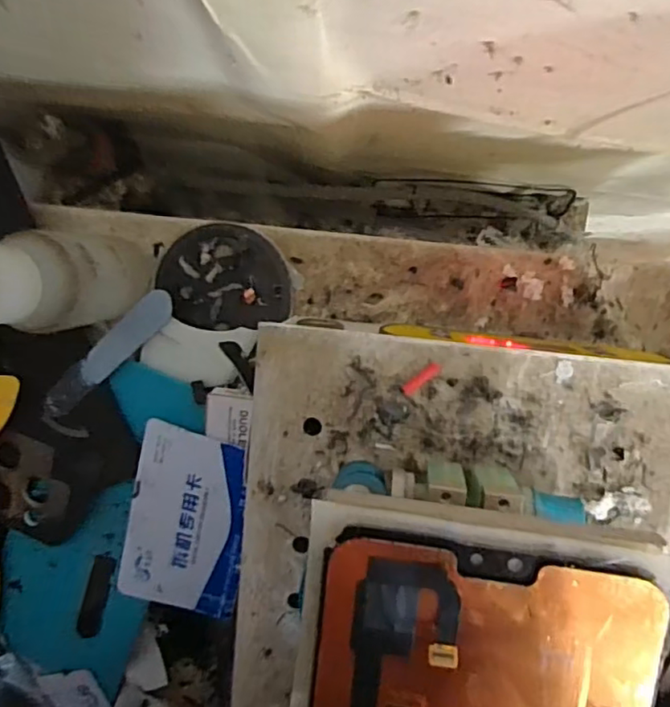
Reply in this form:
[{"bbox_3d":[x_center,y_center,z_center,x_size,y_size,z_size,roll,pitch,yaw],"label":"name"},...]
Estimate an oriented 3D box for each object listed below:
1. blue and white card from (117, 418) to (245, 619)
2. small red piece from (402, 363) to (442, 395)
[{"bbox_3d":[-0.063,0.073,0.259,0.051,0.004,0.082,14,104,5],"label":"blue and white card"},{"bbox_3d":[0.026,0.008,0.177,0.013,0.004,0.004,-40,93,8],"label":"small red piece"}]

